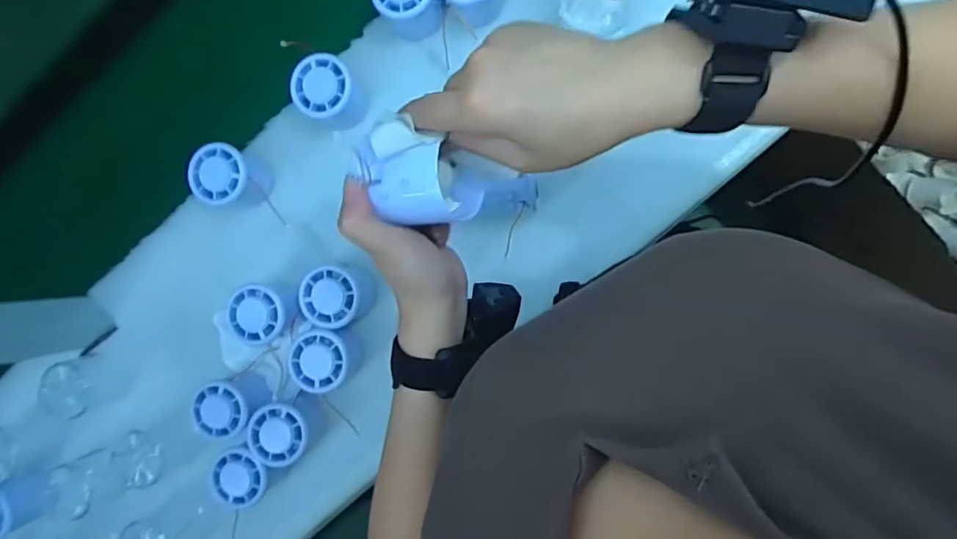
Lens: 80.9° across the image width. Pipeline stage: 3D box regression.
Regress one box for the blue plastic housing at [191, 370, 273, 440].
[{"bbox_3d":[-0.232,0.127,0.528,0.055,0.045,0.050,0,91,8],"label":"blue plastic housing"}]

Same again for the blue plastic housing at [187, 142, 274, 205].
[{"bbox_3d":[-0.233,-0.086,0.534,0.054,0.059,0.052,0,91,8],"label":"blue plastic housing"}]

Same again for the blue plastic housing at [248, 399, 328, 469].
[{"bbox_3d":[-0.179,0.149,0.526,0.052,0.049,0.054,0,91,8],"label":"blue plastic housing"}]

